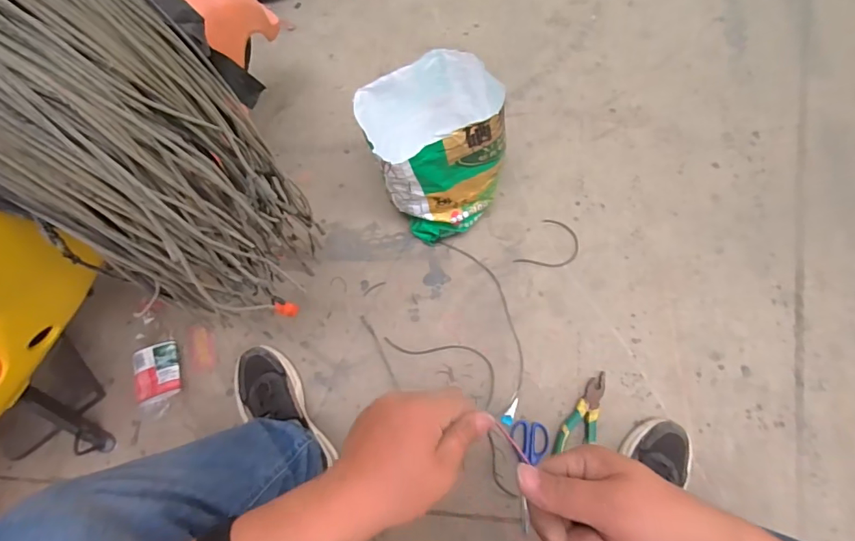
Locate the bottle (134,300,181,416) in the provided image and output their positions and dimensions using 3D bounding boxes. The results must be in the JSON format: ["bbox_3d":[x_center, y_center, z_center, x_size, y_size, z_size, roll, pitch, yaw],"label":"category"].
[{"bbox_3d":[-0.474,0.149,0.806,0.078,0.049,0.208,-14,70,-6],"label":"bottle"}]

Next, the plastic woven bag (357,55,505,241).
[{"bbox_3d":[0.012,-0.209,0.820,0.233,0.267,0.226,-15,70,-4],"label":"plastic woven bag"}]

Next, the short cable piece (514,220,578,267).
[{"bbox_3d":[0.244,-0.043,0.901,0.093,0.005,0.129,34,72,11],"label":"short cable piece"}]

